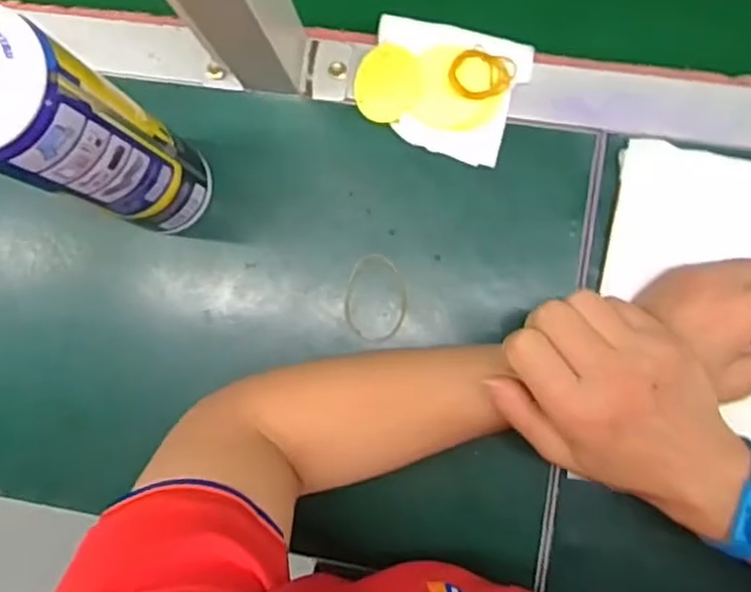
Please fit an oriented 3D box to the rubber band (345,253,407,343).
[{"bbox_3d":[0.000,0.002,0.468,0.041,0.004,0.058,-3,86,5],"label":"rubber band"}]

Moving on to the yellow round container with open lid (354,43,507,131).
[{"bbox_3d":[0.033,-0.136,0.458,0.094,0.028,0.049,9,87,5],"label":"yellow round container with open lid"}]

